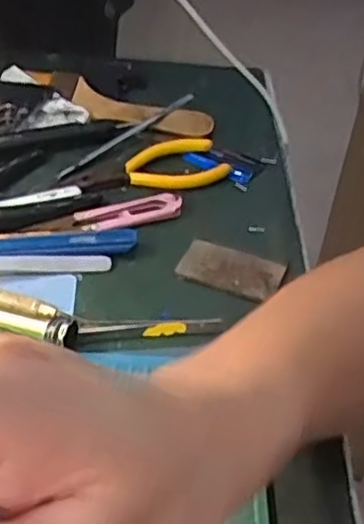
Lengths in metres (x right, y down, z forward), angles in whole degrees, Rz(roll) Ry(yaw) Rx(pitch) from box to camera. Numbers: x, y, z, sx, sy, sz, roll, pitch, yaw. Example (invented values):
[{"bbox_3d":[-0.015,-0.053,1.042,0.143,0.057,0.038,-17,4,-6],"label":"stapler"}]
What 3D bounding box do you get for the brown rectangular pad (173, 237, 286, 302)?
[{"bbox_3d":[0.030,0.004,0.417,0.059,0.005,0.035,15,49,9],"label":"brown rectangular pad"}]

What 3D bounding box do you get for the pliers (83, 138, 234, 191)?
[{"bbox_3d":[-0.021,-0.067,0.487,0.100,0.012,0.054,-12,43,-22],"label":"pliers"}]

